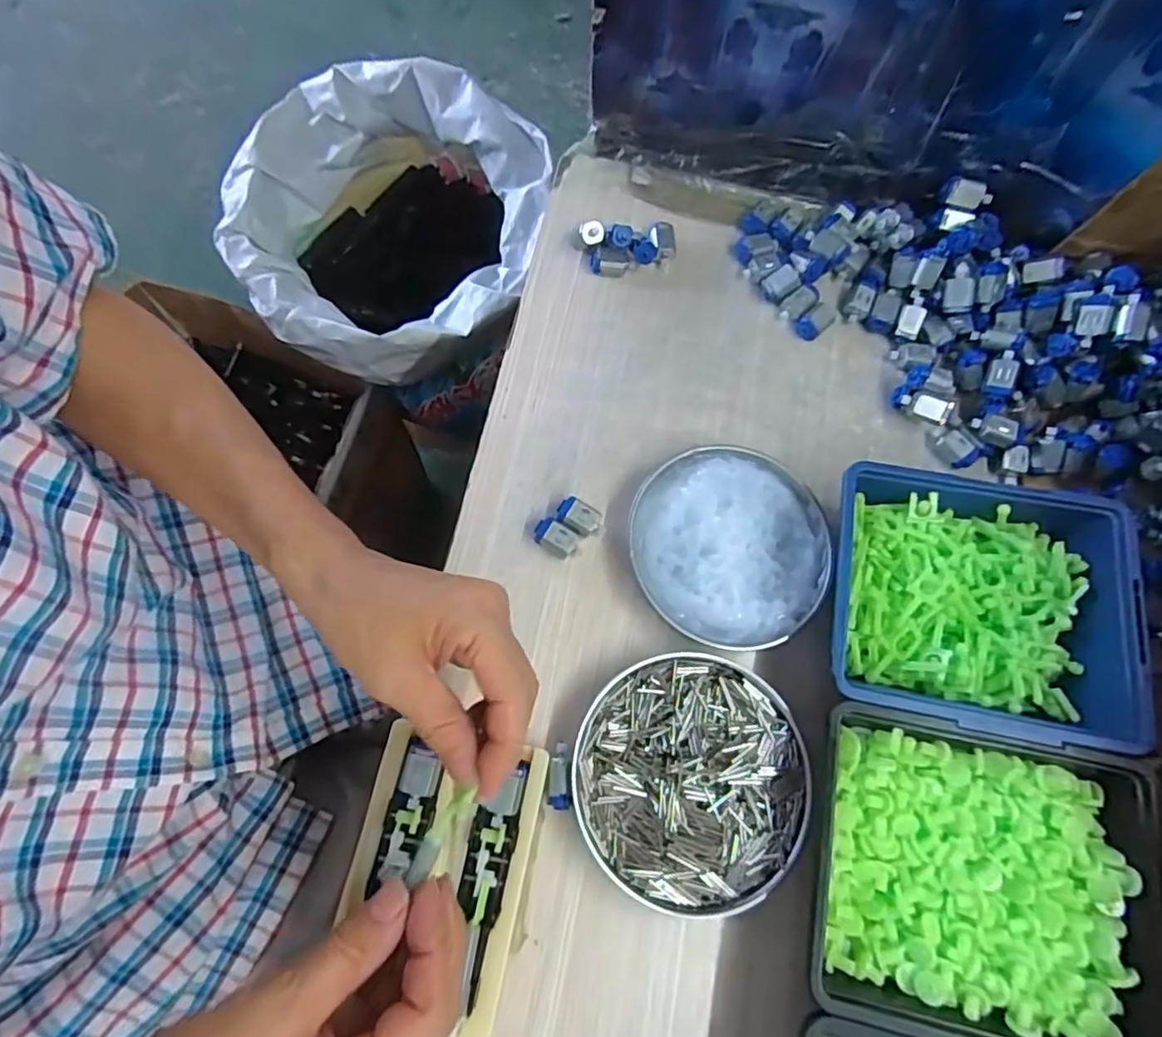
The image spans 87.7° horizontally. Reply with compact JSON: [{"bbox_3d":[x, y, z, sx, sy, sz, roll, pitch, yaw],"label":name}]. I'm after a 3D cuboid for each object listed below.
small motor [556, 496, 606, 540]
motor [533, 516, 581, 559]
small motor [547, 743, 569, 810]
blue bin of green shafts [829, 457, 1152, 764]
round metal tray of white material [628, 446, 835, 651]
[{"bbox_3d":[0.000,0.001,0.397,0.033,0.013,0.020,30,73,8],"label":"small motor"},{"bbox_3d":[-0.014,0.014,0.390,0.031,0.014,0.017,29,73,7],"label":"motor"},{"bbox_3d":[-0.012,0.147,0.344,0.012,0.008,0.034,3,71,-1],"label":"small motor"},{"bbox_3d":[0.234,0.051,0.364,0.168,0.049,0.147,12,71,2],"label":"blue bin of green shafts"},{"bbox_3d":[0.100,0.015,0.392,0.132,0.019,0.127,1,71,-2],"label":"round metal tray of white material"}]

